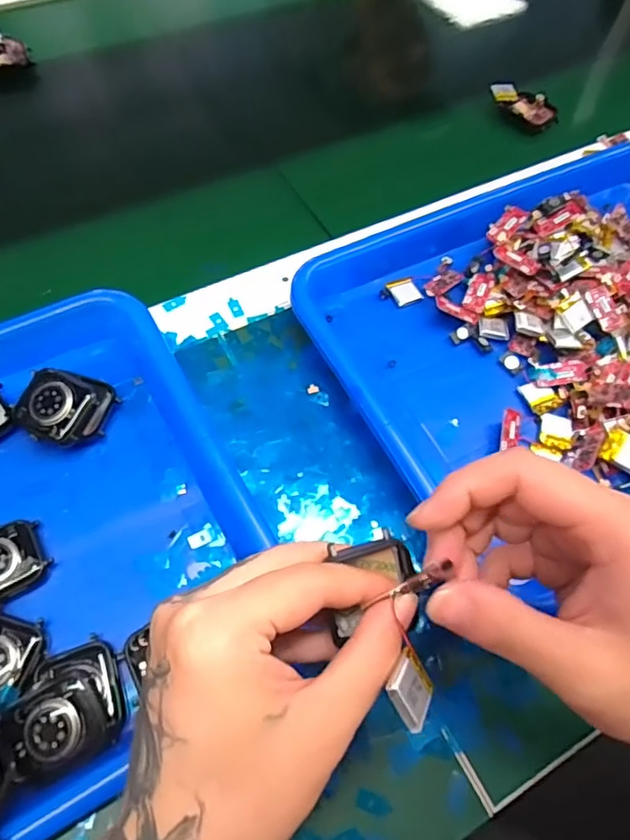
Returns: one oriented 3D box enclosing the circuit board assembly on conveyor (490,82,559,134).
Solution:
[{"bbox_3d":[0.189,-0.282,0.504,0.062,0.021,0.029,38,67,15],"label":"circuit board assembly on conveyor"}]

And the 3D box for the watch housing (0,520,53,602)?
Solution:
[{"bbox_3d":[-0.158,0.071,0.286,0.036,0.010,0.039,-26,68,-16],"label":"watch housing"}]

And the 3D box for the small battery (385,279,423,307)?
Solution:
[{"bbox_3d":[0.060,-0.087,0.382,0.019,0.005,0.019,-16,65,-12],"label":"small battery"}]

